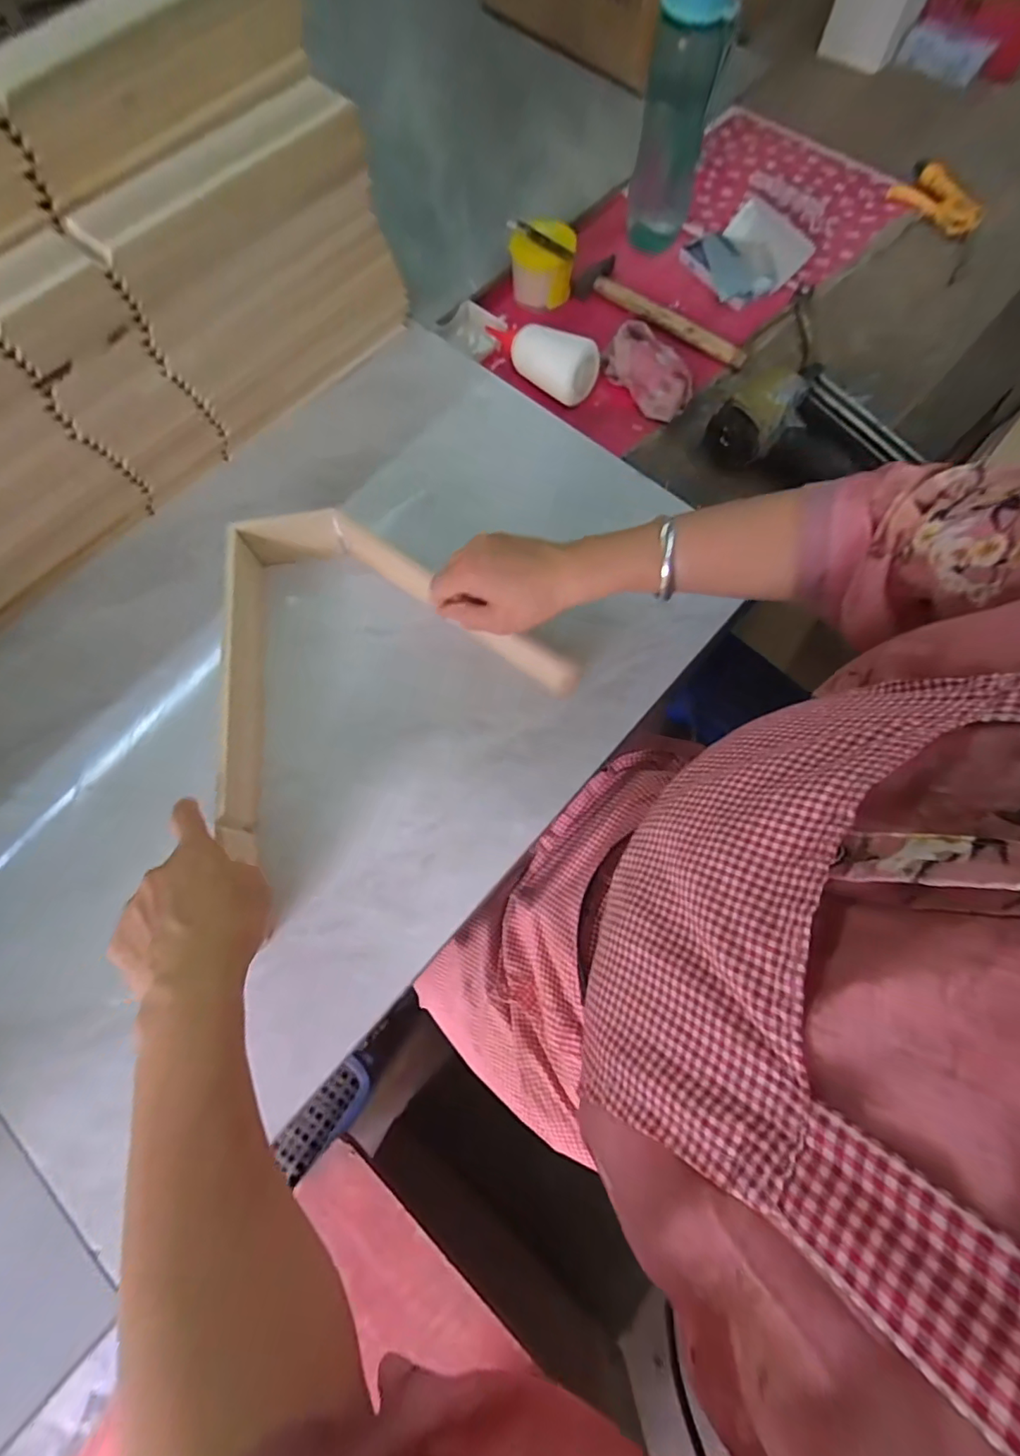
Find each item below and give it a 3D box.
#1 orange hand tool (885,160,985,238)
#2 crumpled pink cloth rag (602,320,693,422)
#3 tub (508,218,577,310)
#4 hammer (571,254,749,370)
[{"bbox_3d":[0.594,-0.738,0.718,0.052,0.028,0.146,-26,74,-9],"label":"orange hand tool"},{"bbox_3d":[0.164,-0.419,0.605,0.059,0.040,0.113,-33,75,-10],"label":"crumpled pink cloth rag"},{"bbox_3d":[0.040,-0.588,0.653,0.079,0.071,0.082,0,72,0],"label":"tub"},{"bbox_3d":[0.196,-0.524,0.650,0.243,0.031,0.065,38,76,11],"label":"hammer"}]

